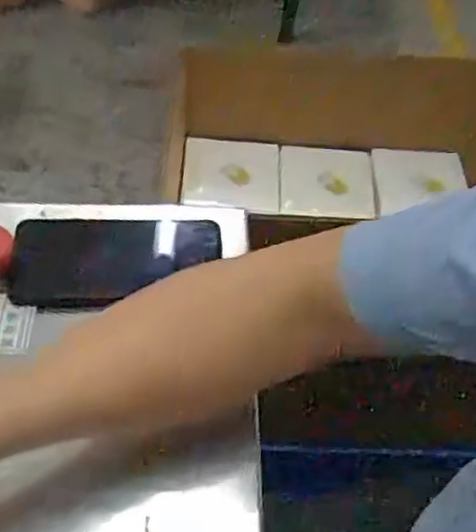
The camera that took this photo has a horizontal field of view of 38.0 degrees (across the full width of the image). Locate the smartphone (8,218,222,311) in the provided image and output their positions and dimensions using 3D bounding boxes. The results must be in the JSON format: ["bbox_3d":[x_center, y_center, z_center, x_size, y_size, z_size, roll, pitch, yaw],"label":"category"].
[{"bbox_3d":[-0.093,-0.004,0.539,0.157,0.014,0.075,0,67,-9],"label":"smartphone"}]

